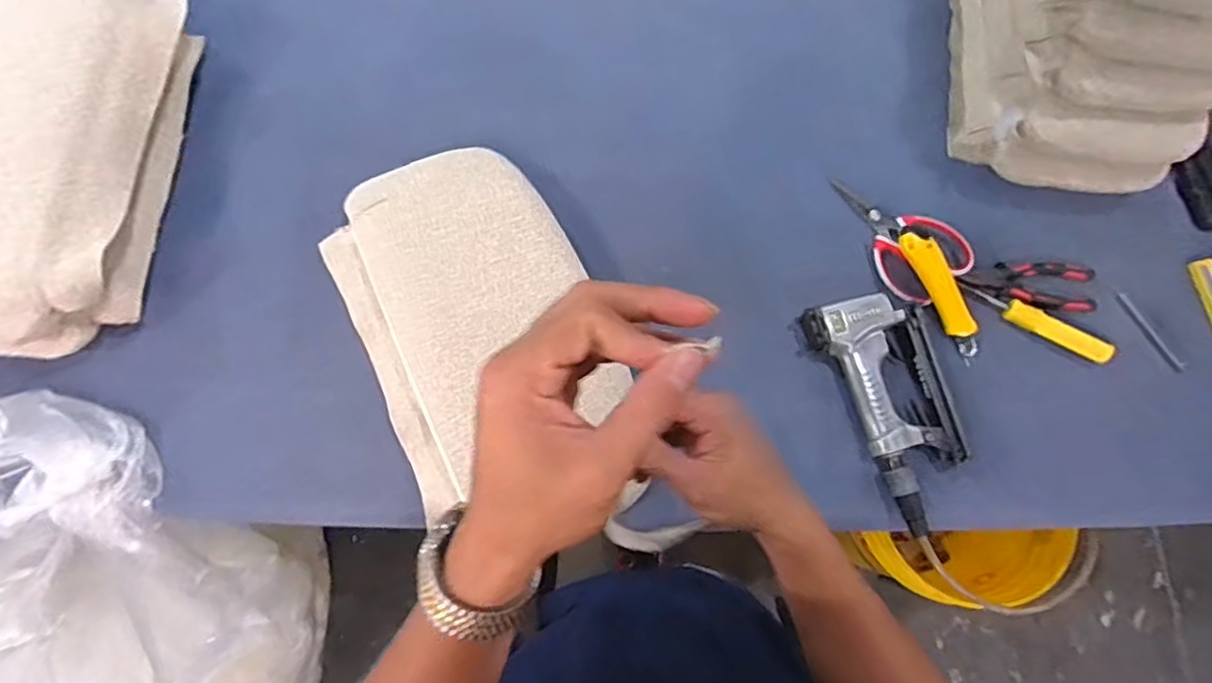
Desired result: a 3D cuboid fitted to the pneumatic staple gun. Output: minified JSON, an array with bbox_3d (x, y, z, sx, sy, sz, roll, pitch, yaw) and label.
[{"bbox_3d":[0.317,0.066,0.696,0.125,0.047,0.255,-20,76,-6],"label":"pneumatic staple gun"}]

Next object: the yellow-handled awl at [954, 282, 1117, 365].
[{"bbox_3d":[0.476,-0.023,0.717,0.159,0.026,0.025,30,76,7],"label":"yellow-handled awl"}]

